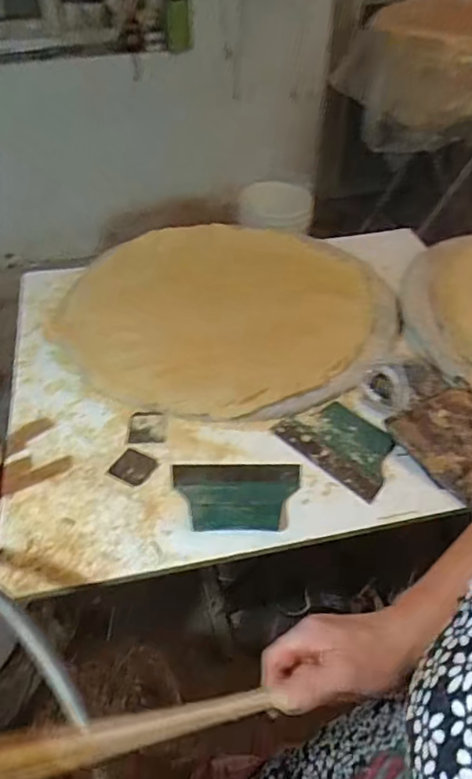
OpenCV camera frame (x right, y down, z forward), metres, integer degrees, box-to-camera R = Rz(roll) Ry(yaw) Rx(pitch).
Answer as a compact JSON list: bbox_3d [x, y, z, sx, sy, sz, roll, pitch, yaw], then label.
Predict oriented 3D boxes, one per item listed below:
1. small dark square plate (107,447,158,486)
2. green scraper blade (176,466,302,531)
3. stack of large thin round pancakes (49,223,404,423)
[{"bbox_3d":[-0.158,0.120,0.846,0.055,0.009,0.059,19,48,22],"label":"small dark square plate"},{"bbox_3d":[0.000,0.154,0.804,0.185,0.009,0.124,1,38,1],"label":"green scraper blade"},{"bbox_3d":[-0.008,-0.167,1.086,0.602,0.040,0.557,18,48,12],"label":"stack of large thin round pancakes"}]

